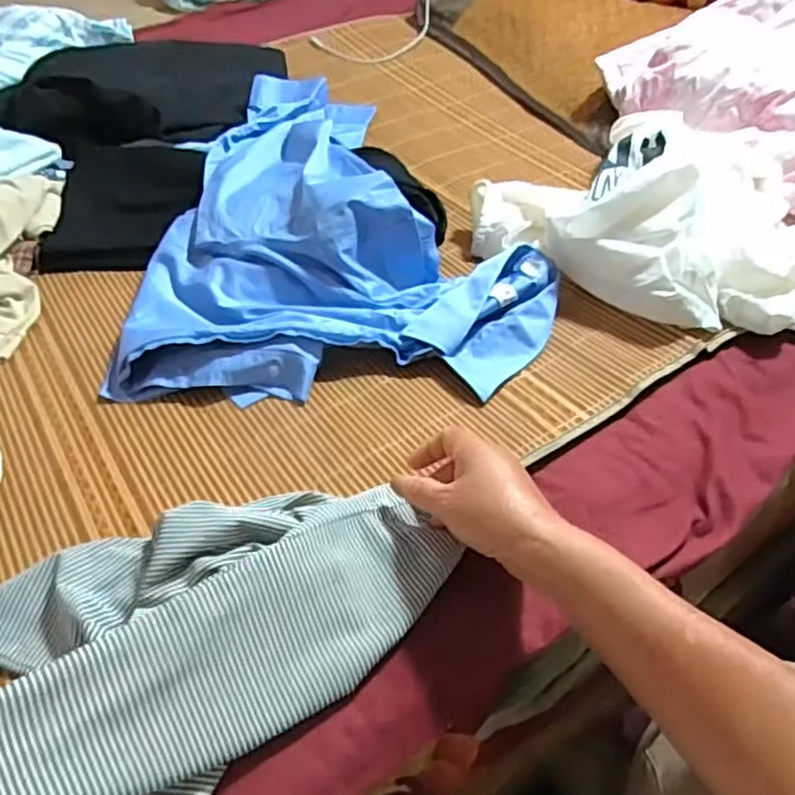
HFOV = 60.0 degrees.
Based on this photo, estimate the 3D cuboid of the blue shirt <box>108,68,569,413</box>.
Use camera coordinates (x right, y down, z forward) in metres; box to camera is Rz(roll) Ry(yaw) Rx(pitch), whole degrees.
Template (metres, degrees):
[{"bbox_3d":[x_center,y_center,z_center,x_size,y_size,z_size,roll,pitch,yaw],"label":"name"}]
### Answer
[{"bbox_3d":[-0.058,-0.257,0.806,0.422,0.088,0.620,-1,46,1],"label":"blue shirt"}]

